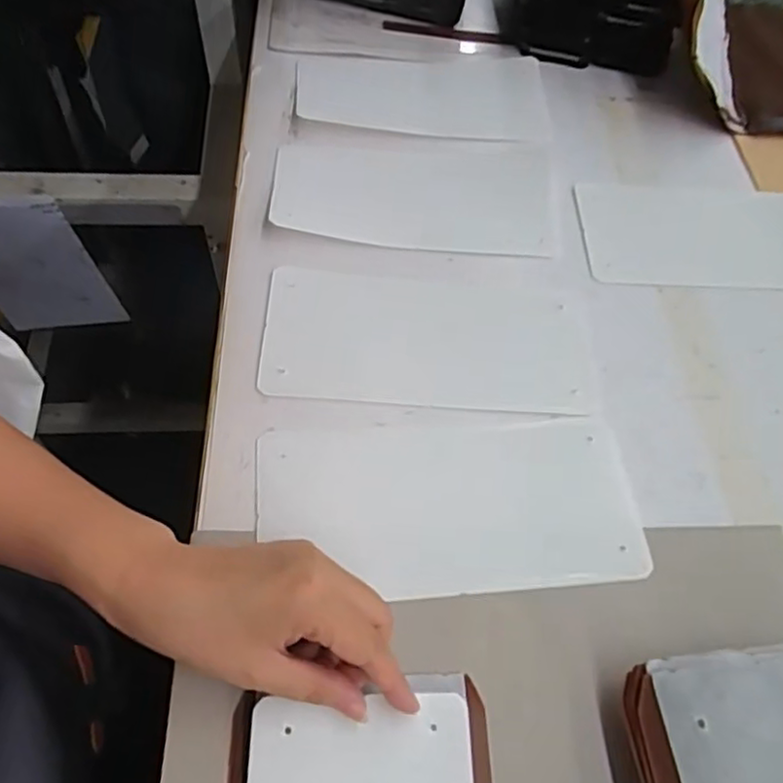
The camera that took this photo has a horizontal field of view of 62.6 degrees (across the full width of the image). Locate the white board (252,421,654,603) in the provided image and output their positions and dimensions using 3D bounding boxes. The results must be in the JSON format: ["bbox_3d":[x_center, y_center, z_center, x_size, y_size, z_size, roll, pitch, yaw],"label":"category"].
[{"bbox_3d":[0.036,0.070,0.400,0.229,0.009,0.109,-3,59,-6],"label":"white board"}]

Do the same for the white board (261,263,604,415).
[{"bbox_3d":[0.027,-0.037,0.465,0.231,0.005,0.108,4,58,-4],"label":"white board"}]

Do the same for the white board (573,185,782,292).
[{"bbox_3d":[0.276,-0.132,0.541,0.233,0.006,0.111,1,59,-3],"label":"white board"}]

